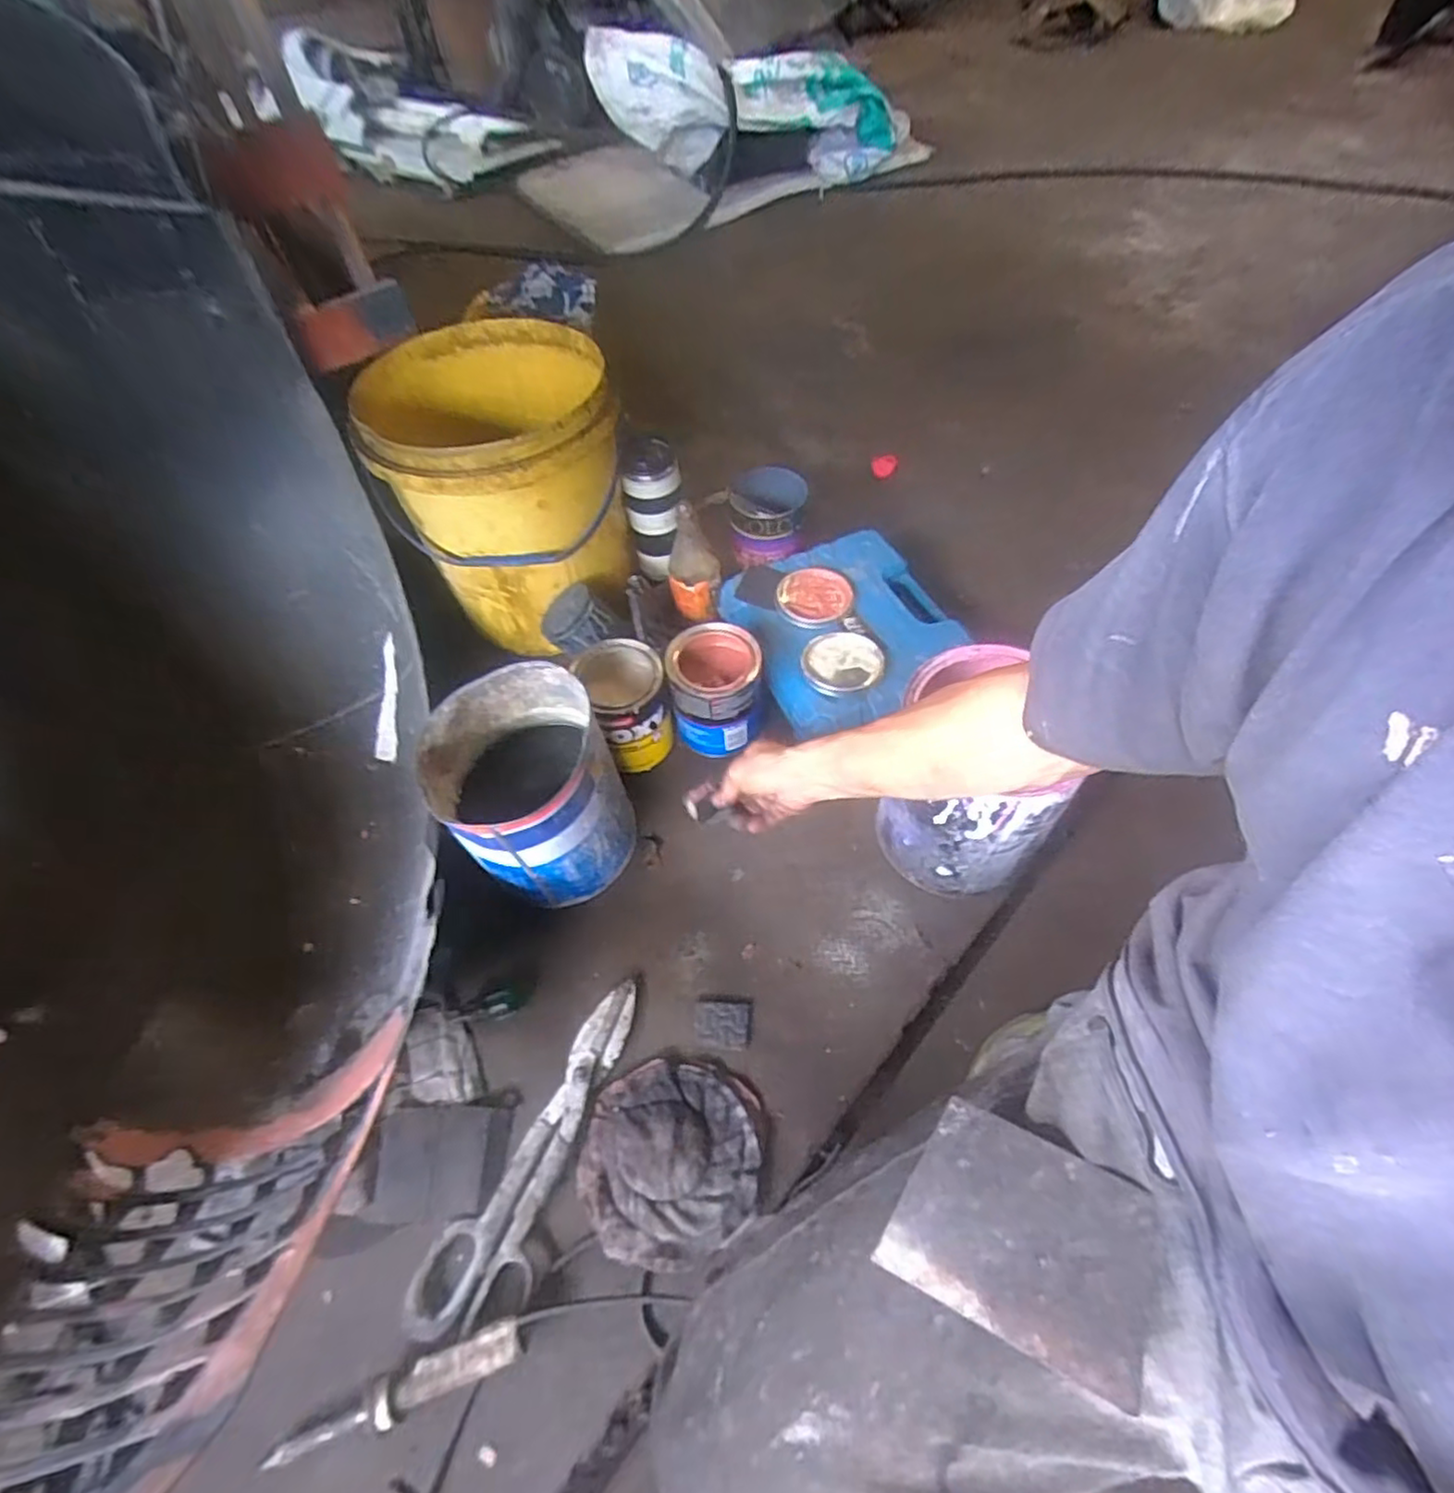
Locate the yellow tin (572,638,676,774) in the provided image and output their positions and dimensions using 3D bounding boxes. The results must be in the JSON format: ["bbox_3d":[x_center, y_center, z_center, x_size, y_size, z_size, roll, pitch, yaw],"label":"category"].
[{"bbox_3d":[-0.113,-0.046,0.783,0.095,0.127,0.099,-23,57,-13],"label":"yellow tin"}]

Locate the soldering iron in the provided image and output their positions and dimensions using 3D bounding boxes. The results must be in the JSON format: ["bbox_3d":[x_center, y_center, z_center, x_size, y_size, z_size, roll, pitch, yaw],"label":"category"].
[{"bbox_3d":[-0.238,0.465,0.488,0.187,0.028,0.028,-19,57,-10],"label":"soldering iron"}]

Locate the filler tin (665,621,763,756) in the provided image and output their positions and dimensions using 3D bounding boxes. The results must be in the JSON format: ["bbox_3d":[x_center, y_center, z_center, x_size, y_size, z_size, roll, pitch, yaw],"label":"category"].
[{"bbox_3d":[-0.012,-0.063,0.784,0.099,0.118,0.098,-1,55,2],"label":"filler tin"}]

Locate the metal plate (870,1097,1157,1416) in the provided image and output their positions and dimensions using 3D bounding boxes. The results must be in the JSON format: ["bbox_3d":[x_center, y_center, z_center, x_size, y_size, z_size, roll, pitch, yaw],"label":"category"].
[{"bbox_3d":[0.148,0.242,0.338,0.118,0.004,0.087,21,67,18],"label":"metal plate"}]

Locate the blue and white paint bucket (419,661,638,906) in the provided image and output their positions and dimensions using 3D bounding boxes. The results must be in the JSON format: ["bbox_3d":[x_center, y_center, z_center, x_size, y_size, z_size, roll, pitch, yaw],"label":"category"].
[{"bbox_3d":[-0.191,0.049,0.681,0.156,0.200,0.164,-1,55,2],"label":"blue and white paint bucket"}]

